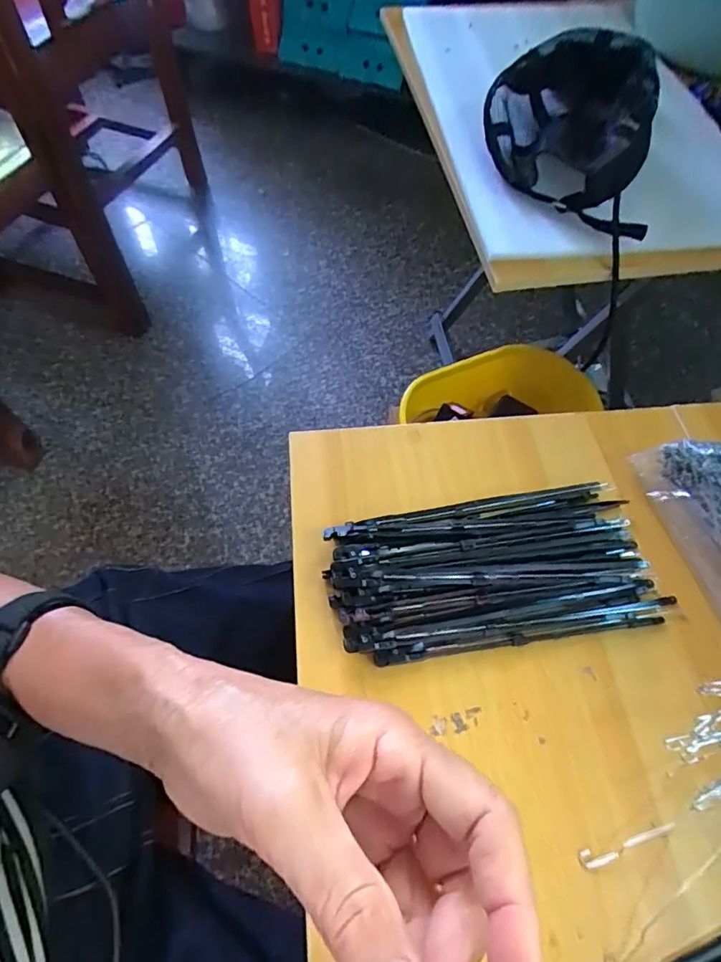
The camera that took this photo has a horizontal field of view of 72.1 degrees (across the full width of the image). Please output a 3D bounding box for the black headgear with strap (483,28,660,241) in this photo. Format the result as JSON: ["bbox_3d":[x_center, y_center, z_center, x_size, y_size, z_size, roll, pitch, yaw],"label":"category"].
[{"bbox_3d":[0.206,-0.354,0.498,0.161,0.083,0.229,12,62,5],"label":"black headgear with strap"}]

